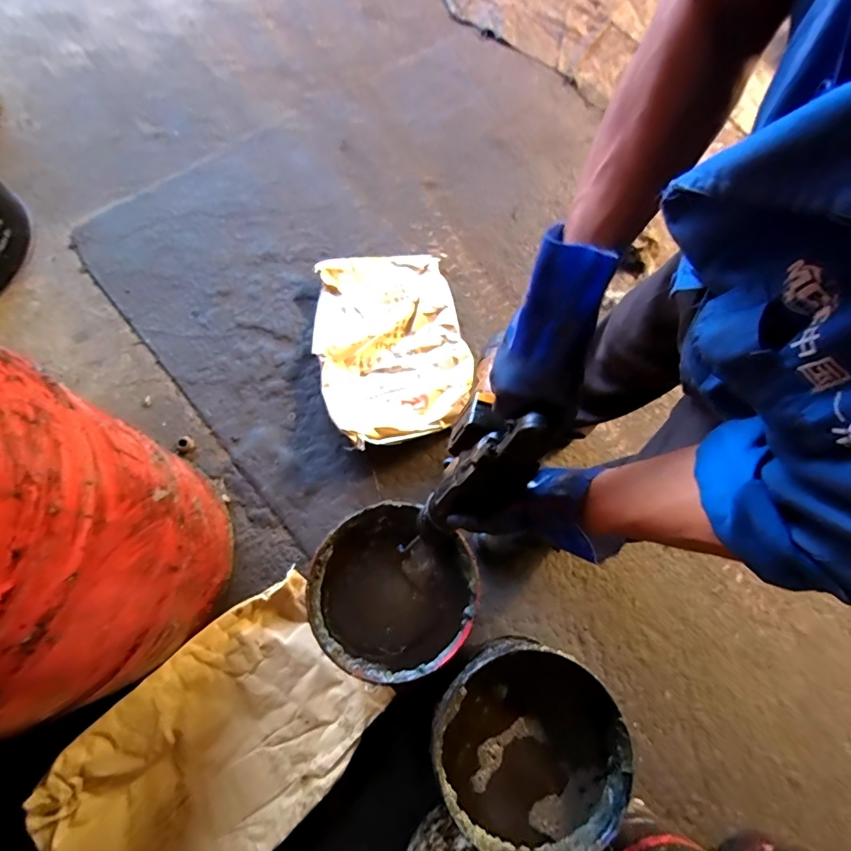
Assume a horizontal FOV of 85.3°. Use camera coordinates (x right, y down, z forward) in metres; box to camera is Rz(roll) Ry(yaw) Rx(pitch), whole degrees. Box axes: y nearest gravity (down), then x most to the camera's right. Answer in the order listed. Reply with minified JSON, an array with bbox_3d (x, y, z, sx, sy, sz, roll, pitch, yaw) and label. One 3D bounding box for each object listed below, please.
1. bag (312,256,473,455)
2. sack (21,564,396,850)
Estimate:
[{"bbox_3d":[-0.102,-0.253,1.351,0.423,0.073,0.637,-12,69,-7],"label":"bag"},{"bbox_3d":[-0.429,0.671,0.952,0.631,0.098,0.405,-40,75,-17],"label":"sack"}]

